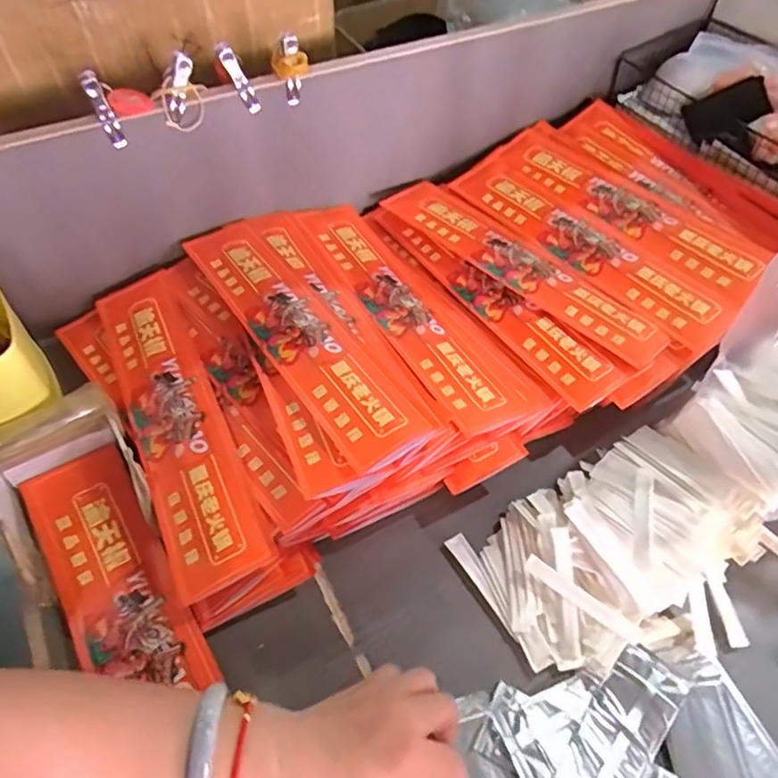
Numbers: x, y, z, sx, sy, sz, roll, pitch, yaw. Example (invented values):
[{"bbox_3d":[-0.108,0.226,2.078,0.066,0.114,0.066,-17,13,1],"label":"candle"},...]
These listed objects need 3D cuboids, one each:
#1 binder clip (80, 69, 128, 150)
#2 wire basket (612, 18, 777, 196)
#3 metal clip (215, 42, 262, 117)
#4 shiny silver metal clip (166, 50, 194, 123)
[{"bbox_3d":[-0.241,-0.234,0.509,0.016,0.063,0.019,-21,56,-16],"label":"binder clip"},{"bbox_3d":[0.425,-0.333,0.693,0.160,0.077,0.295,-25,57,-18],"label":"wire basket"},{"bbox_3d":[-0.136,-0.278,0.539,0.013,0.074,0.014,36,81,24],"label":"metal clip"},{"bbox_3d":[-0.183,-0.262,0.521,0.020,0.058,0.013,-16,50,-46],"label":"shiny silver metal clip"}]

